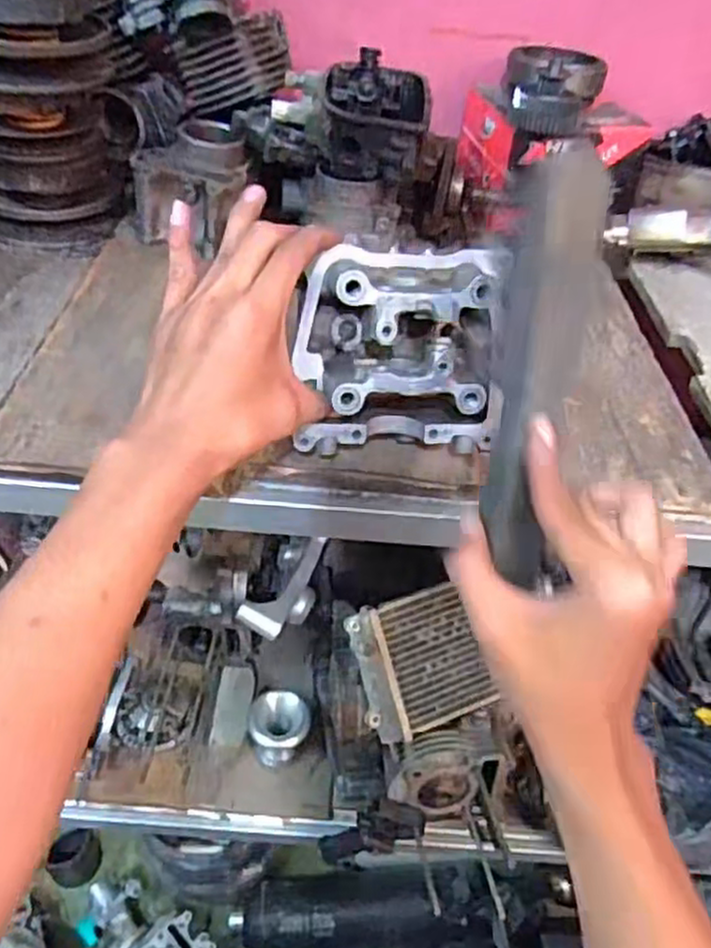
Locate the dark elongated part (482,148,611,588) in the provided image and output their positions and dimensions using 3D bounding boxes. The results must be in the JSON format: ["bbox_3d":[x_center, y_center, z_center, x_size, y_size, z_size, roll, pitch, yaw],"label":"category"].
[{"bbox_3d":[0.088,-0.051,0.350,0.041,0.194,0.019,9,2,4],"label":"dark elongated part"}]

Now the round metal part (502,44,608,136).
[{"bbox_3d":[0.212,-0.421,0.790,0.105,0.056,0.133,12,45,6],"label":"round metal part"}]

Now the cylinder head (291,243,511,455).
[{"bbox_3d":[0.023,-0.073,0.450,0.120,0.126,0.074,0,22,-8],"label":"cylinder head"}]

